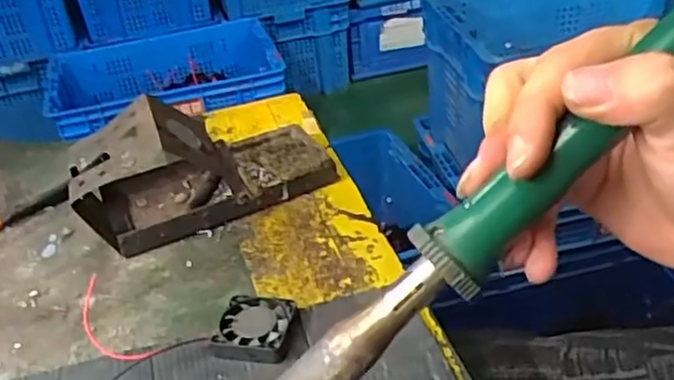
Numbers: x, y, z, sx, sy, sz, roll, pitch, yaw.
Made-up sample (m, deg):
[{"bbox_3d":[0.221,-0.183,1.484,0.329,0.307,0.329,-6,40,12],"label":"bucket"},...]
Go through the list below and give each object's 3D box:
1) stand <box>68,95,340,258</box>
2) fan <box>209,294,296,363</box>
[{"bbox_3d":[-0.095,-0.025,0.472,0.176,0.082,0.078,-19,37,-19],"label":"stand"},{"bbox_3d":[-0.044,0.077,0.372,0.041,0.011,0.041,-3,37,2],"label":"fan"}]

